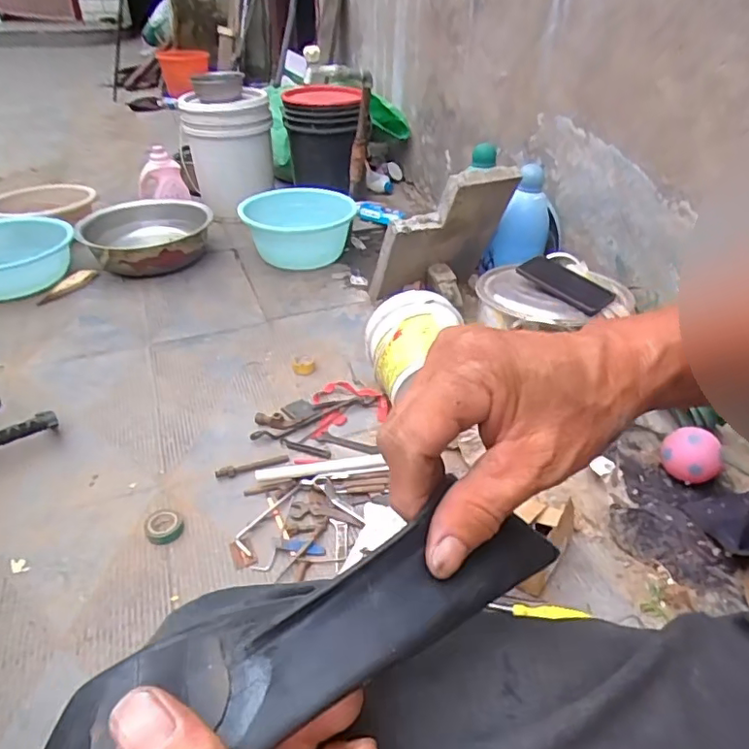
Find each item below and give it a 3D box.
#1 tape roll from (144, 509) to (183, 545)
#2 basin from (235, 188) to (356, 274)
[{"bbox_3d":[-0.334,0.239,0.873,0.057,0.019,0.061,0,36,0],"label":"tape roll"},{"bbox_3d":[-0.229,-0.441,1.700,0.347,0.181,0.296,-9,38,-15],"label":"basin"}]

